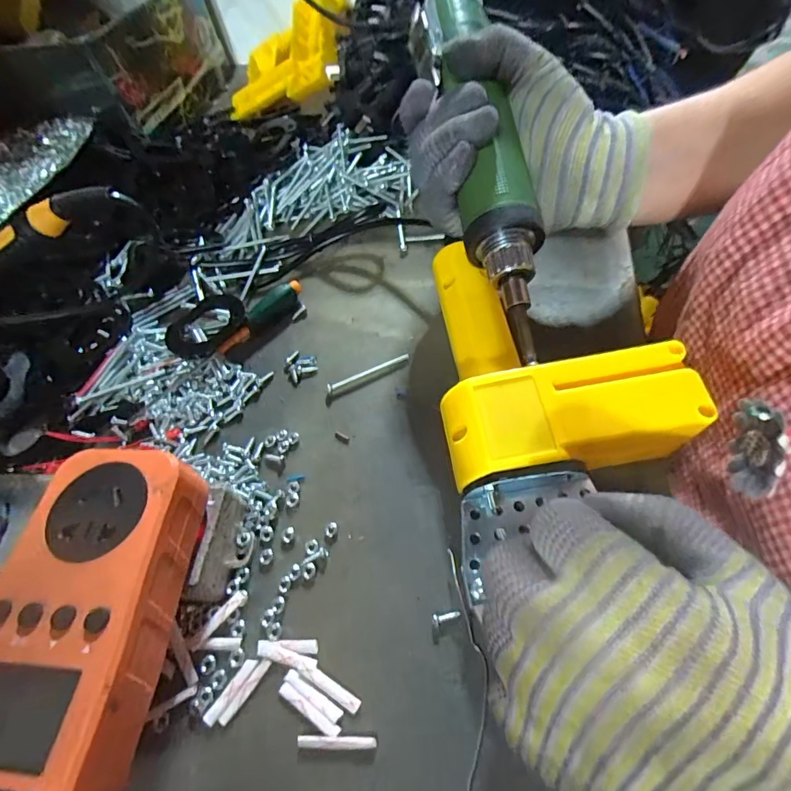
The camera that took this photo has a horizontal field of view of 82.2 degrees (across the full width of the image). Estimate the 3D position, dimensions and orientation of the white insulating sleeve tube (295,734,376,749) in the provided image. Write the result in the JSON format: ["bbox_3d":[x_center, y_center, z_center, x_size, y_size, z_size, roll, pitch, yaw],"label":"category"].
[{"bbox_3d":[-0.024,0.139,0.182,0.031,0.004,0.004,-2,54,4],"label":"white insulating sleeve tube"}]

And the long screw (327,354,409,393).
[{"bbox_3d":[-0.017,-0.015,0.292,0.056,0.005,0.005,-22,55,-10],"label":"long screw"}]

